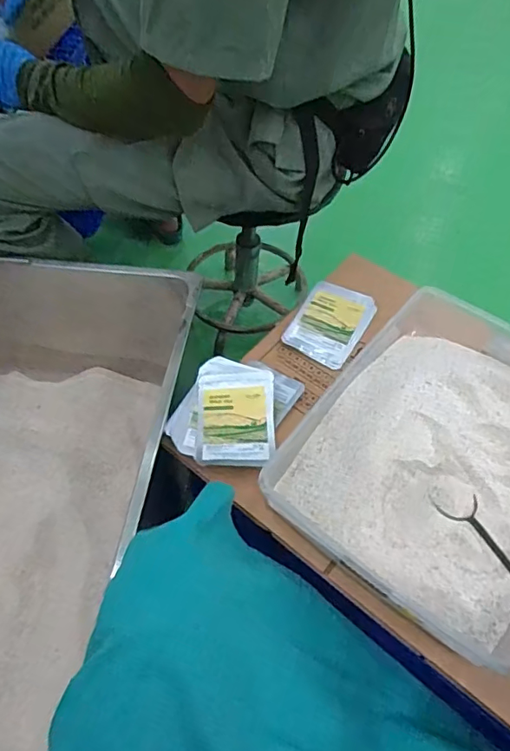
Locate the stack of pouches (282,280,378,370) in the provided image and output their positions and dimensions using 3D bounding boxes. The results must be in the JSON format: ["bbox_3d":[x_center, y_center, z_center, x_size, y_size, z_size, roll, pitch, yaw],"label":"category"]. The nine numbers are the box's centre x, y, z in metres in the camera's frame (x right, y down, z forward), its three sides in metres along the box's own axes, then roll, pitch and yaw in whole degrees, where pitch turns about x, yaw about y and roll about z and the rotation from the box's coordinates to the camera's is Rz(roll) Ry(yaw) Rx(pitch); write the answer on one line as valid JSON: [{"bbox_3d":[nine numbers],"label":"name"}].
[{"bbox_3d":[0.103,-0.072,0.727,0.093,0.012,0.133,27,59,16],"label":"stack of pouches"}]

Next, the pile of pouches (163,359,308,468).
[{"bbox_3d":[-0.024,0.040,0.625,0.124,0.014,0.153,19,57,11],"label":"pile of pouches"}]

